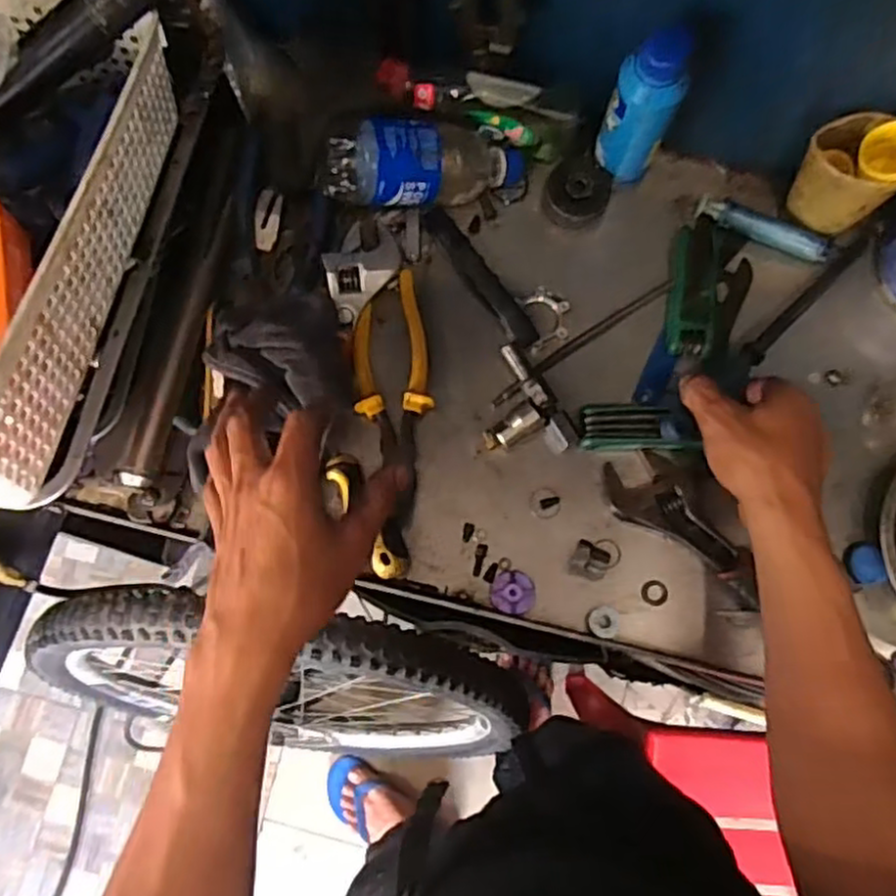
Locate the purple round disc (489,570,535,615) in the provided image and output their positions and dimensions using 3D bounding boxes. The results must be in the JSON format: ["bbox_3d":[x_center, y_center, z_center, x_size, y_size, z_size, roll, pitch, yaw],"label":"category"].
[{"bbox_3d":[0.050,0.110,0.539,0.033,0.014,0.032,-5,77,1],"label":"purple round disc"}]

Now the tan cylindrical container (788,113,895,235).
[{"bbox_3d":[0.313,-0.211,0.552,0.064,0.092,0.069,0,78,2],"label":"tan cylindrical container"}]

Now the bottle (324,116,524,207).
[{"bbox_3d":[-0.013,-0.227,0.571,0.173,0.062,0.057,-11,76,-28],"label":"bottle"}]

